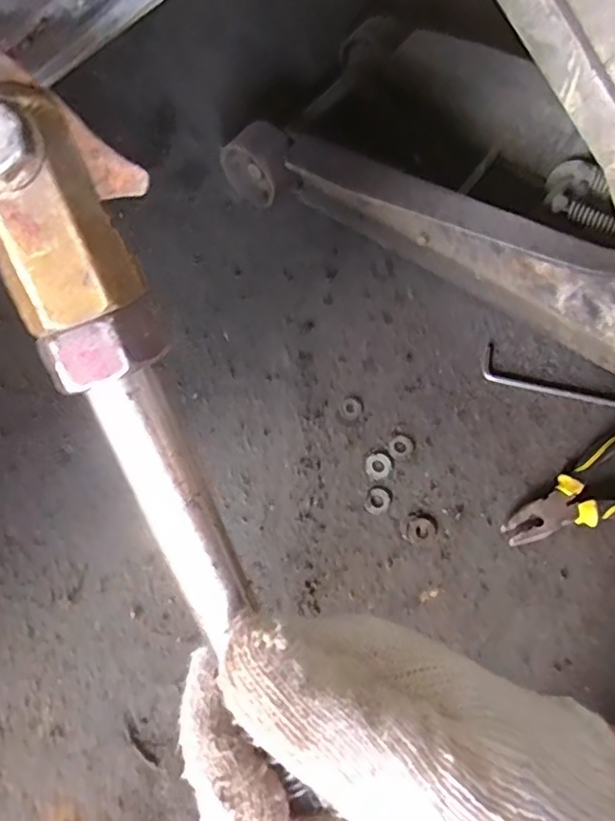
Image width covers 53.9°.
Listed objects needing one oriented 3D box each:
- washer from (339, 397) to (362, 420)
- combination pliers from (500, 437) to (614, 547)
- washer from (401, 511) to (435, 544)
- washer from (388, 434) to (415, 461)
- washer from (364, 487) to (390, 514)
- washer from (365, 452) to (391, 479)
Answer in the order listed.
[{"bbox_3d":[0.043,-0.002,0.596,0.022,0.004,0.022,1,65,-2],"label":"washer"},{"bbox_3d":[0.266,0.077,0.548,0.193,0.025,0.072,-26,68,-14],"label":"combination pliers"},{"bbox_3d":[0.100,0.104,0.542,0.028,0.004,0.028,1,65,-2],"label":"washer"},{"bbox_3d":[0.090,0.035,0.578,0.023,0.004,0.025,1,65,-2],"label":"washer"},{"bbox_3d":[0.064,0.083,0.553,0.022,0.004,0.025,18,65,6],"label":"washer"},{"bbox_3d":[0.067,0.051,0.568,0.024,0.004,0.026,1,65,-2],"label":"washer"}]

